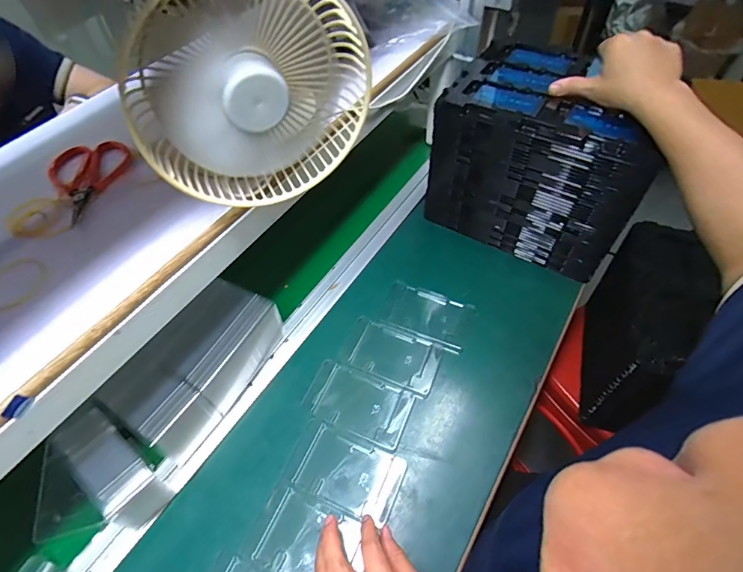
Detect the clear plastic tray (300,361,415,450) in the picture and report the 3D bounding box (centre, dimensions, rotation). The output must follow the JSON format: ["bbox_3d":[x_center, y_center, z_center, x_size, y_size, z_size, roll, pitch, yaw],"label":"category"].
[{"bbox_3d":[-0.018,0.146,0.533,0.127,0.008,0.076,19,56,15],"label":"clear plastic tray"}]

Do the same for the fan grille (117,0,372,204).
[{"bbox_3d":[-0.102,-0.164,0.369,0.197,0.180,0.065,-23,56,-14],"label":"fan grille"}]

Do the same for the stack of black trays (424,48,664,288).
[{"bbox_3d":[0.247,-0.184,0.628,0.269,0.215,0.174,26,58,20],"label":"stack of black trays"}]

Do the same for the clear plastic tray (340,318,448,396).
[{"bbox_3d":[0.027,0.091,0.571,0.130,0.009,0.075,19,56,16],"label":"clear plastic tray"}]

